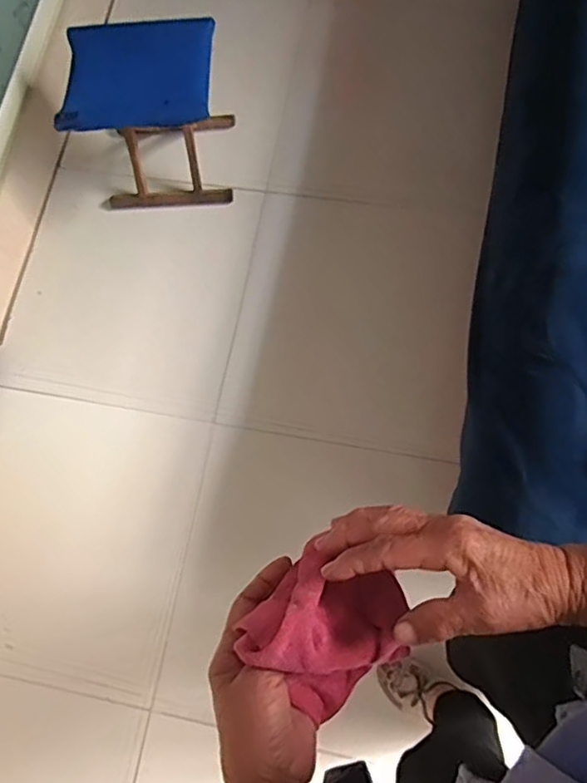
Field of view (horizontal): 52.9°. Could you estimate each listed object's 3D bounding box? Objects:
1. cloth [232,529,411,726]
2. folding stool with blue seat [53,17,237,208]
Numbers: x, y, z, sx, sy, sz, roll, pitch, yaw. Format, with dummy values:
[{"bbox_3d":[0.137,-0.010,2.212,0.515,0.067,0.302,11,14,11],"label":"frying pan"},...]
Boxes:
[{"bbox_3d":[0.025,0.158,0.400,0.087,0.070,0.099,41,75,16],"label":"cloth"},{"bbox_3d":[-0.320,-0.624,1.377,0.304,0.305,0.277,-2,75,3],"label":"folding stool with blue seat"}]

